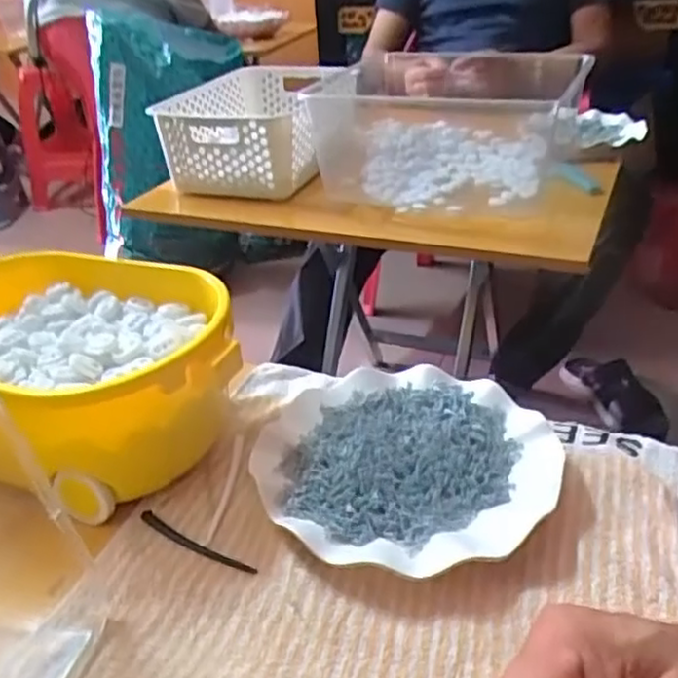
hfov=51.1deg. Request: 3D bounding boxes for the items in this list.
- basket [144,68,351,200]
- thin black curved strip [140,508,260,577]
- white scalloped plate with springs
[{"bbox_3d":[-0.107,-0.307,1.024,0.206,0.109,0.309,4,32,14],"label":"basket"},{"bbox_3d":[-0.086,0.119,0.416,0.089,0.005,0.009,16,36,30],"label":"thin black curved strip"},{"bbox_3d":[0.039,0.077,0.453,0.178,0.022,0.178,-3,31,2],"label":"white scalloped plate with springs"}]

